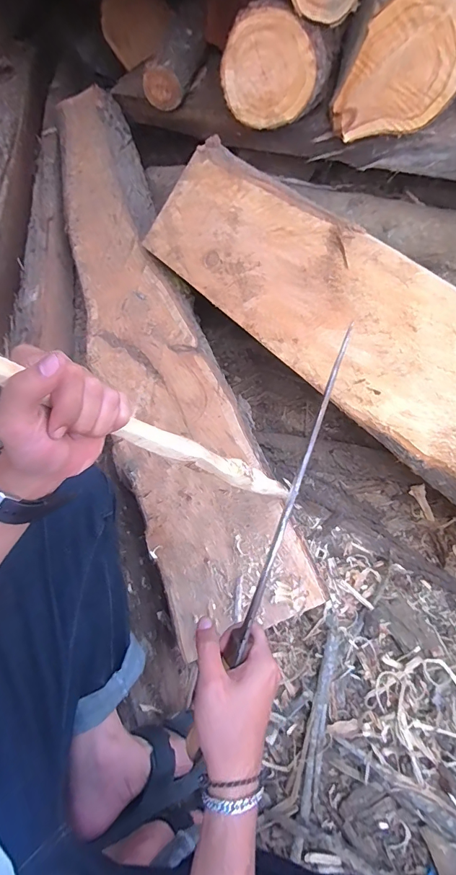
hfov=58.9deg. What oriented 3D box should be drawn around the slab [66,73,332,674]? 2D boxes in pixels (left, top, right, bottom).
[{"bbox_3d":[-0.222,-0.343,0.982,0.289,0.047,1.571,-22,67,2],"label":"slab"}]

